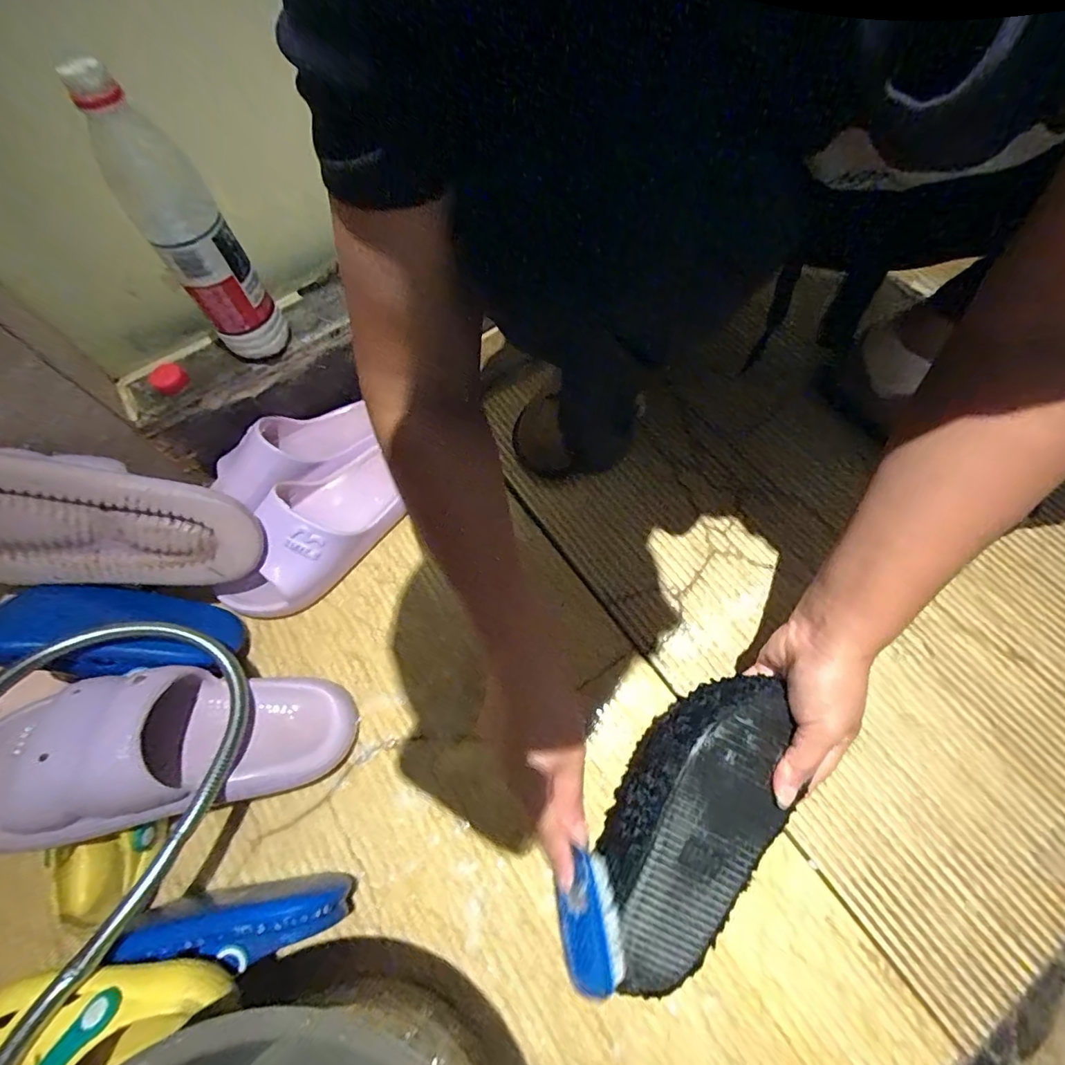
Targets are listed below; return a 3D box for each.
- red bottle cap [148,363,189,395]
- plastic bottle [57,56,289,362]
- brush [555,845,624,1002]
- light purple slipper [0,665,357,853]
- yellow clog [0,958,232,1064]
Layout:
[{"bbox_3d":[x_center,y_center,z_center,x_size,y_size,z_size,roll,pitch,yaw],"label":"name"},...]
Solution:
[{"bbox_3d":[-0.363,-0.154,0.489,0.032,0.015,0.032,-1,64,2],"label":"red bottle cap"},{"bbox_3d":[-0.281,-0.242,0.407,0.060,0.213,0.059,-33,67,-12],"label":"plastic bottle"},{"bbox_3d":[0.039,0.272,0.342,0.039,0.029,0.078,-8,66,-1],"label":"brush"},{"bbox_3d":[-0.278,0.160,0.378,0.257,0.079,0.106,1,63,-27],"label":"light purple slipper"},{"bbox_3d":[-0.272,0.306,0.297,0.162,0.056,0.066,-5,64,0],"label":"yellow clog"}]

